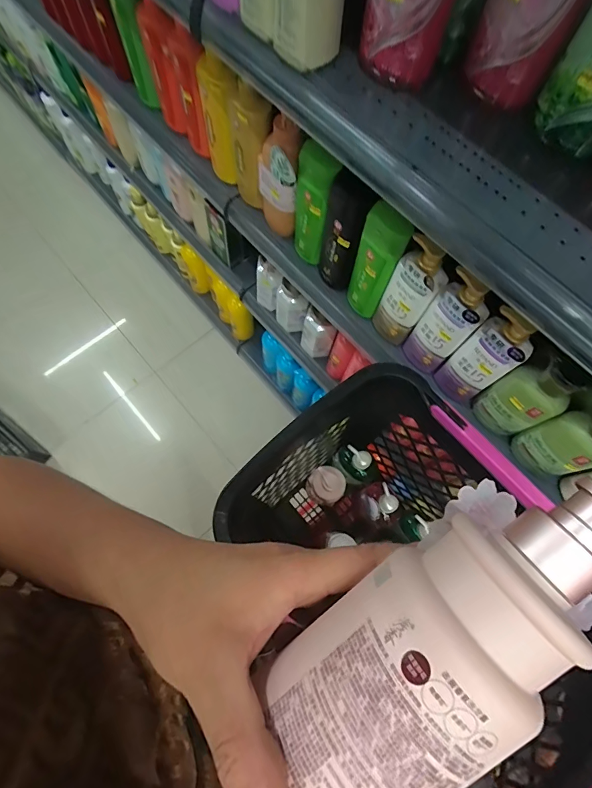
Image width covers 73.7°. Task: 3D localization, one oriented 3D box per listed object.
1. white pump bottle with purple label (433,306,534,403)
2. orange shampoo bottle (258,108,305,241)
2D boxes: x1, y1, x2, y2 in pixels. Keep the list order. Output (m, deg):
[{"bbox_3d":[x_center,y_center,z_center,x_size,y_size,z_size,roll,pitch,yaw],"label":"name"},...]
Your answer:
[{"bbox_3d":[0.281,-0.050,0.598,0.047,0.223,0.073,-38,77,-13],"label":"white pump bottle with purple label"},{"bbox_3d":[-0.031,-0.367,0.687,0.076,0.227,0.042,25,73,6],"label":"orange shampoo bottle"}]

